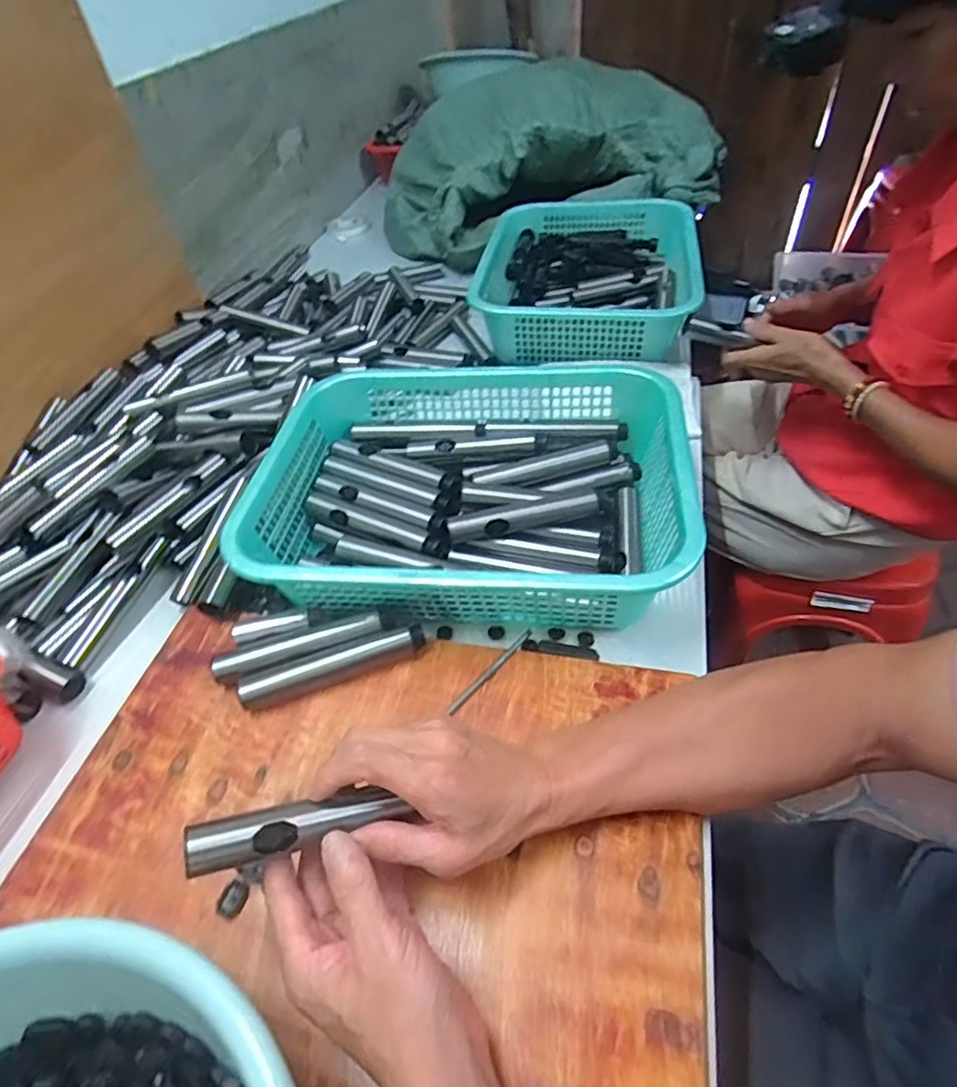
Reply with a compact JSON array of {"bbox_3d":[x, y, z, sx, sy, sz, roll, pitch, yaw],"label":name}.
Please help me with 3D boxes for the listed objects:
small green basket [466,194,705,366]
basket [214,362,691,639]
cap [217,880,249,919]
[{"bbox_3d":[0.159,-0.405,0.899,0.312,0.082,0.386,6,48,12],"label":"small green basket"},{"bbox_3d":[-0.006,-0.052,0.572,0.384,0.096,0.293,2,48,8],"label":"basket"},{"bbox_3d":[-0.159,0.230,0.387,0.014,0.006,0.020,10,49,16],"label":"cap"}]

